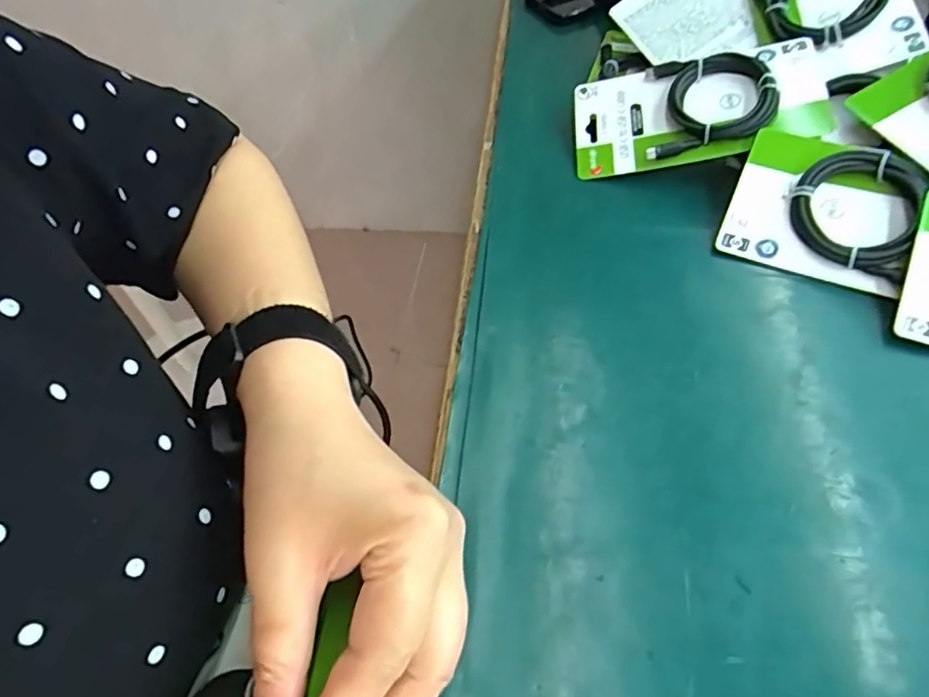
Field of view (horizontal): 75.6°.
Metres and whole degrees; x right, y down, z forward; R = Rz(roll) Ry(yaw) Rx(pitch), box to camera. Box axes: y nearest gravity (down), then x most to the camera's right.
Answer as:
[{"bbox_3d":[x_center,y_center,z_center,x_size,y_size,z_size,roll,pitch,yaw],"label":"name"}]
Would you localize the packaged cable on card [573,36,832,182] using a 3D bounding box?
[{"bbox_3d":[0.182,-0.186,0.474,0.185,0.031,0.094,-6,63,15],"label":"packaged cable on card"}]

